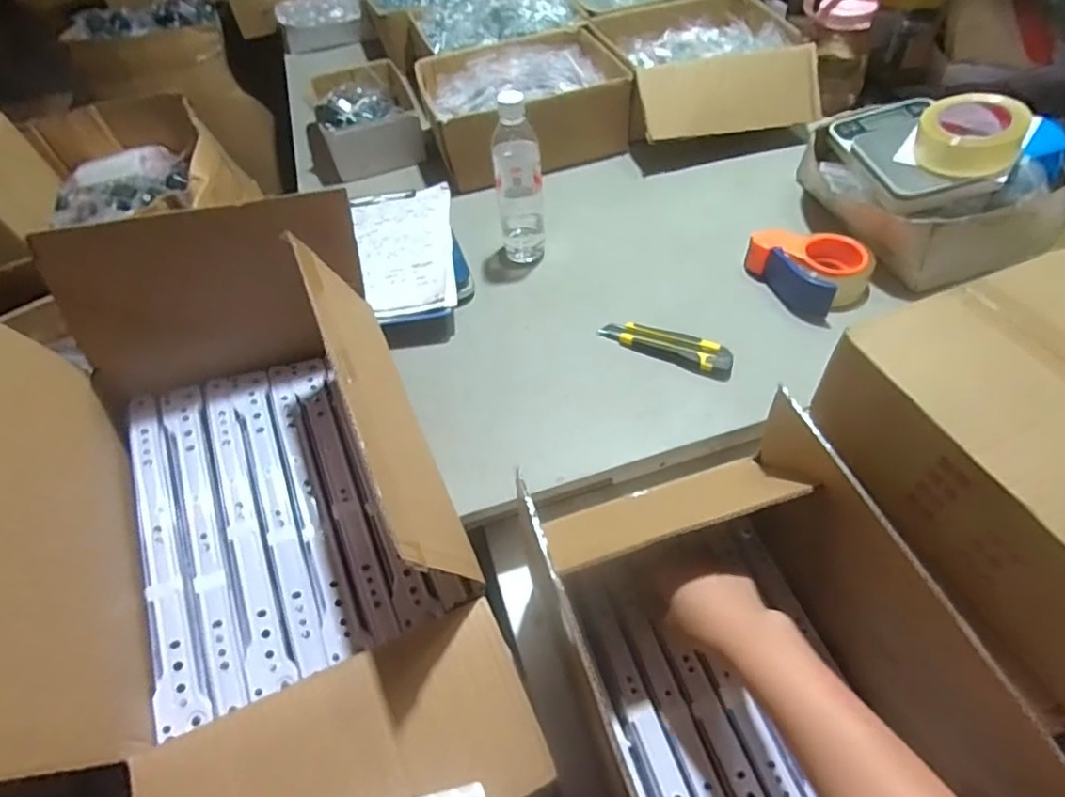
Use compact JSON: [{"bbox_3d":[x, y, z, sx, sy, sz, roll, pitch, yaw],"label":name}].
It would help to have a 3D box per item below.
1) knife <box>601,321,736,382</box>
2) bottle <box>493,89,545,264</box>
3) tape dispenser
[{"bbox_3d":[0.166,-0.067,0.729,0.164,0.014,0.044,22,56,21],"label":"knife"},{"bbox_3d":[-0.018,-0.283,0.789,0.063,0.225,0.052,-5,51,2],"label":"bottle"},{"bbox_3d":[0.360,-0.175,0.775,0.106,0.055,0.141,-29,54,-17],"label":"tape dispenser"}]

